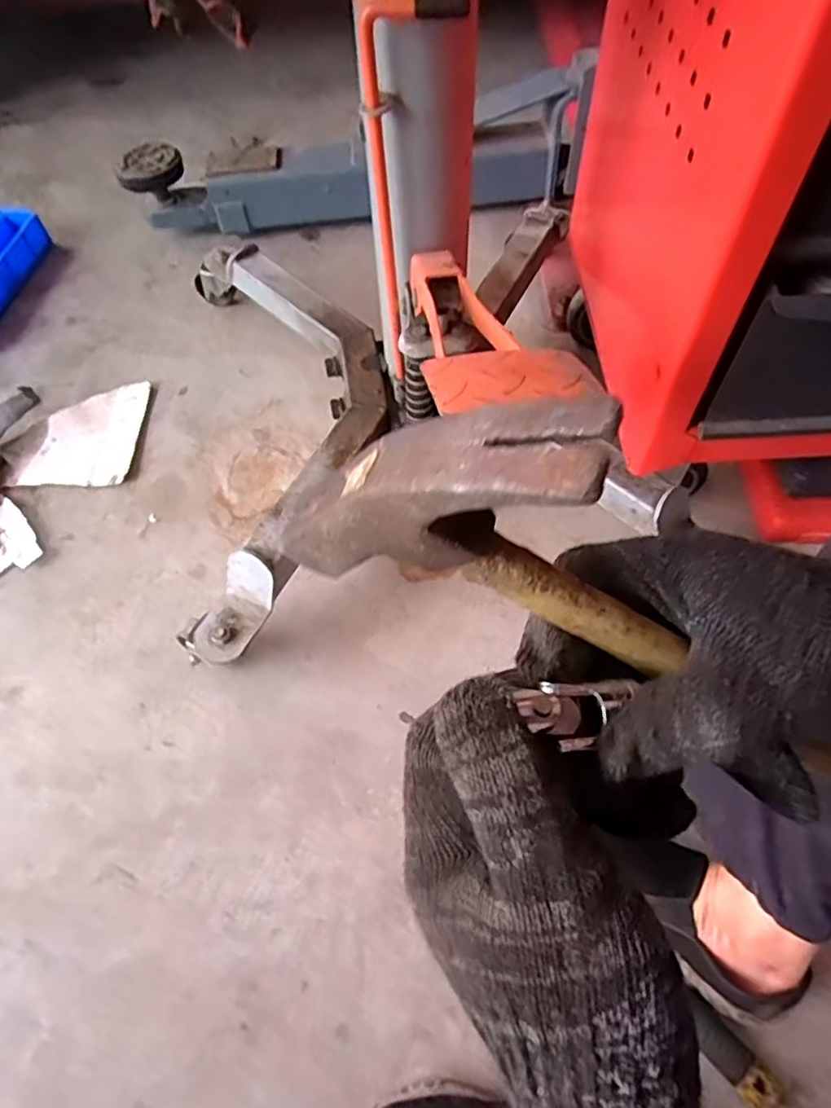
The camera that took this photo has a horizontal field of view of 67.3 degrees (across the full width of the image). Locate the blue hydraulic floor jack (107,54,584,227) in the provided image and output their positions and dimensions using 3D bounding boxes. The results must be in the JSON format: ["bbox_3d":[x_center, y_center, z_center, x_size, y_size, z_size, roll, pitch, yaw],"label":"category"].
[{"bbox_3d":[-0.138,-0.743,1.157,0.798,0.232,0.165,-2,59,2],"label":"blue hydraulic floor jack"}]

